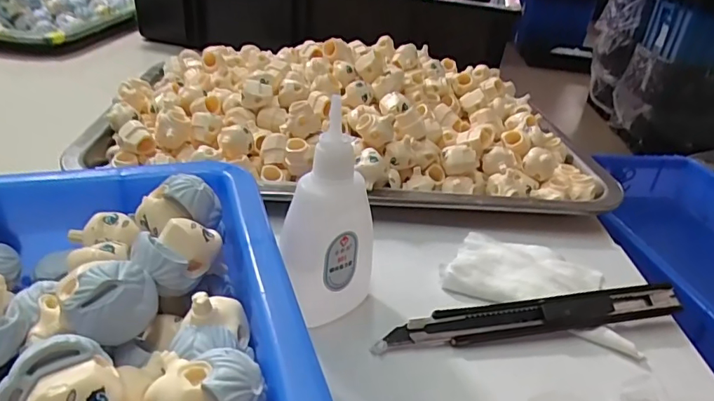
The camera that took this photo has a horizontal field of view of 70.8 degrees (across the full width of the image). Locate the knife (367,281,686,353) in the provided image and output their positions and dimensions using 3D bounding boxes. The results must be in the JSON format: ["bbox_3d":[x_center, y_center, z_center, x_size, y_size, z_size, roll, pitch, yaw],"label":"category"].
[{"bbox_3d":[0.081,0.054,0.229,0.148,0.014,0.013,-2,30,-14],"label":"knife"}]

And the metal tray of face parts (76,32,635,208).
[{"bbox_3d":[-0.009,-0.066,0.373,0.345,0.066,0.209,2,29,-8],"label":"metal tray of face parts"}]

